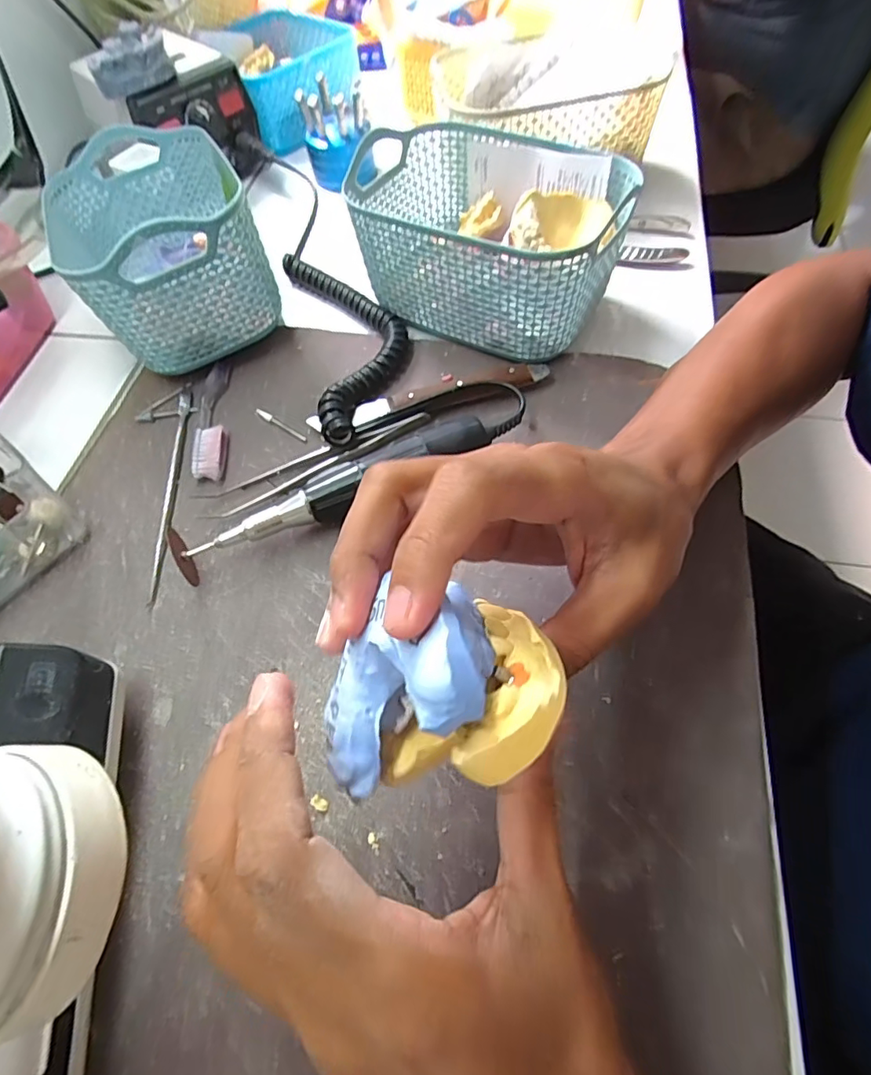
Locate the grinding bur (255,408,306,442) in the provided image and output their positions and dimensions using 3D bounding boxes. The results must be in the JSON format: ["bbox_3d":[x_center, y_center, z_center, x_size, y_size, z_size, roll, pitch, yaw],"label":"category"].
[{"bbox_3d":[-0.100,-0.072,0.346,0.045,0.004,0.004,33,68,20],"label":"grinding bur"}]

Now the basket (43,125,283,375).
[{"bbox_3d":[-0.184,-0.200,0.373,0.110,0.098,0.171,-26,62,-11],"label":"basket"}]

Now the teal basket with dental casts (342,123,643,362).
[{"bbox_3d":[0.034,-0.196,0.364,0.165,0.084,0.118,28,66,18],"label":"teal basket with dental casts"}]

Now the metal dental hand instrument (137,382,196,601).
[{"bbox_3d":[-0.168,-0.034,0.327,0.033,0.007,0.159,-9,60,-1],"label":"metal dental hand instrument"}]

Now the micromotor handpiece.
[{"bbox_3d":[-0.056,-0.025,0.301,0.179,0.029,0.033,-26,62,-10],"label":"micromotor handpiece"}]

